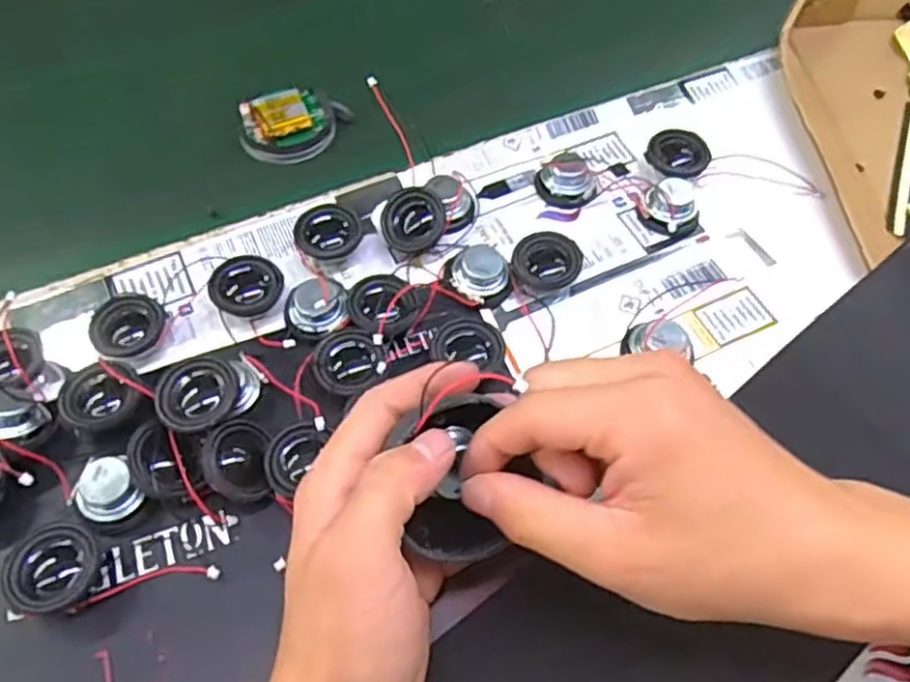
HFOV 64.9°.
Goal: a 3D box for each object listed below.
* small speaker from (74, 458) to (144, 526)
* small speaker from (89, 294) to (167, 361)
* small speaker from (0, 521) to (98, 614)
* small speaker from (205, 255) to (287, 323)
[{"bbox_3d":[-0.151,0.067,0.313,0.024,0.022,0.026,0,58,-1],"label":"small speaker"},{"bbox_3d":[-0.163,-0.007,0.356,0.032,0.015,0.034,26,71,-9],"label":"small speaker"},{"bbox_3d":[-0.166,0.094,0.295,0.032,0.020,0.034,13,58,8],"label":"small speaker"},{"bbox_3d":[-0.108,-0.027,0.369,0.034,0.018,0.035,39,66,4],"label":"small speaker"}]

